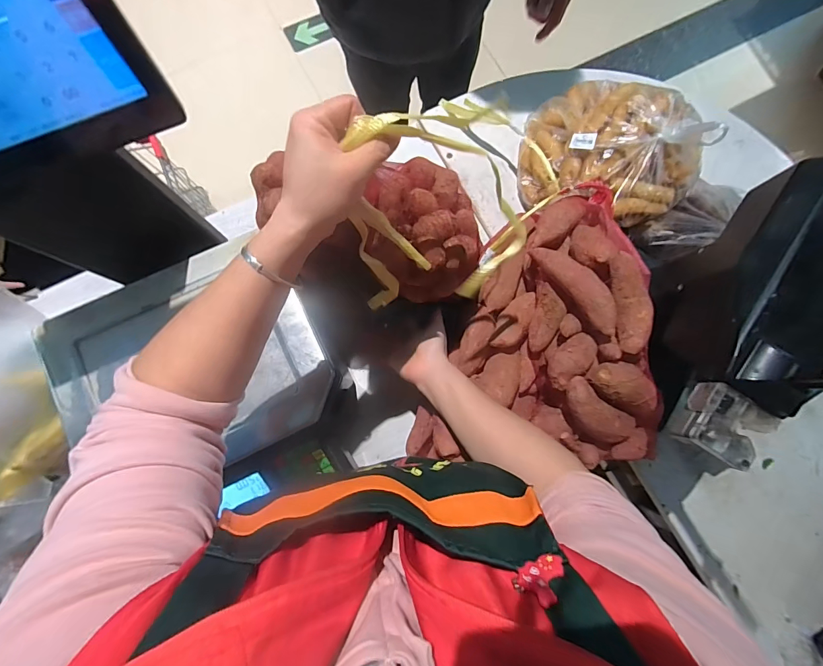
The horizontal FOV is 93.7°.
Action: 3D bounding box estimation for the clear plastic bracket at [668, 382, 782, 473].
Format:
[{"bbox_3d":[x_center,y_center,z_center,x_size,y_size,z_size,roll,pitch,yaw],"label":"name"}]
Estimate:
[{"bbox_3d":[0.282,0.084,0.353,0.058,0.043,0.058,32,80,6],"label":"clear plastic bracket"}]

